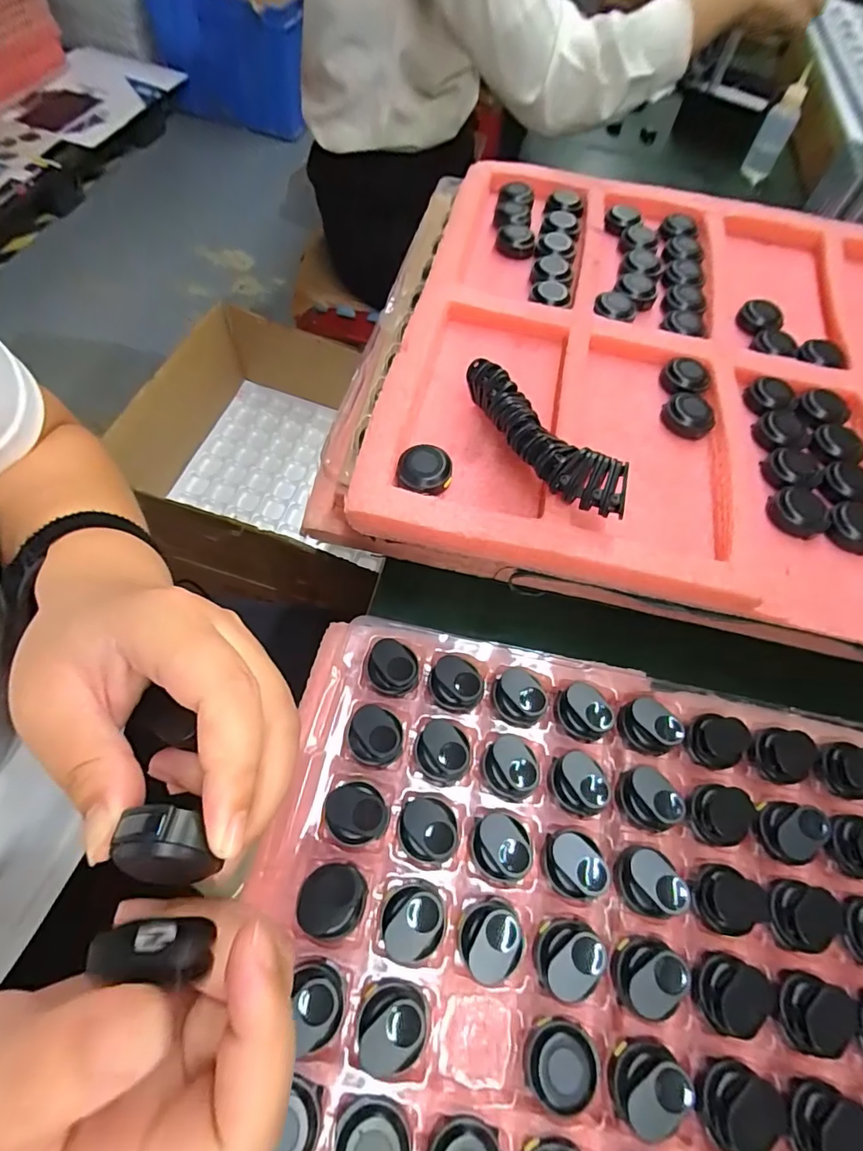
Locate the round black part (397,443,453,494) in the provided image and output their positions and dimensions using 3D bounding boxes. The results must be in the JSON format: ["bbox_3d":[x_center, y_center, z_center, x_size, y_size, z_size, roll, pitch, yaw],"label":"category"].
[{"bbox_3d":[-0.004,-0.058,0.275,0.031,0.009,0.027,-28,71,-20],"label":"round black part"}]

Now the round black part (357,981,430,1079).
[{"bbox_3d":[-0.015,0.186,0.205,0.028,0.013,0.029,3,63,-7],"label":"round black part"}]

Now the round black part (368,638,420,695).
[{"bbox_3d":[-0.021,0.050,0.279,0.027,0.014,0.027,3,63,-7],"label":"round black part"}]

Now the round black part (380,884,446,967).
[{"bbox_3d":[-0.008,0.155,0.223,0.027,0.012,0.029,3,63,-7],"label":"round black part"}]

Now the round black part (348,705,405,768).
[{"bbox_3d":[-0.028,0.082,0.260,0.028,0.014,0.028,3,63,-7],"label":"round black part"}]

